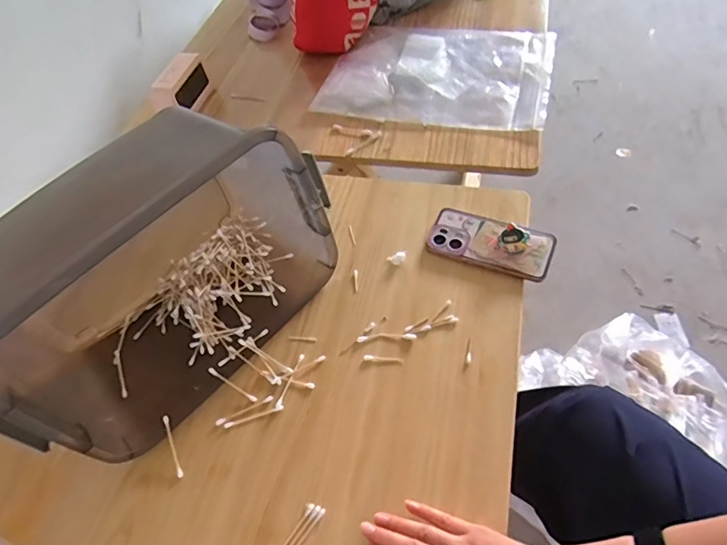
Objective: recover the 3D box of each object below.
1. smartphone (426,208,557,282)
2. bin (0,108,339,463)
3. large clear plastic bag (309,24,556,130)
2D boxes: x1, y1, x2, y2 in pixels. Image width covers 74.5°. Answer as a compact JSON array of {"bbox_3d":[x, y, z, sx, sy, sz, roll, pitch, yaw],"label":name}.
[{"bbox_3d":[0.172,-0.043,0.653,0.163,0.020,0.080,18,67,23],"label":"smartphone"},{"bbox_3d":[-0.256,-0.022,0.571,0.406,0.243,0.265,-42,61,-18],"label":"bin"},{"bbox_3d":[0.139,-0.386,0.901,0.408,0.031,0.311,10,58,16],"label":"large clear plastic bag"}]

